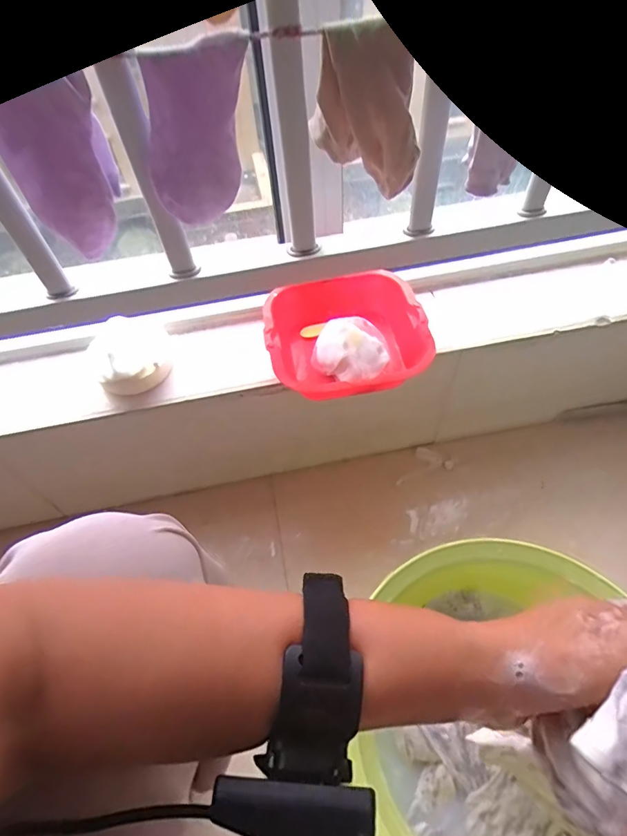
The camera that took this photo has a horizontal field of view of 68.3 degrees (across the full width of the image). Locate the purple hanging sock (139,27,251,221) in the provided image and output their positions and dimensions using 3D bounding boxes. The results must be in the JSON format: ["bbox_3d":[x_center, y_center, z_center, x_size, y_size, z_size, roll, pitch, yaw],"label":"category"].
[{"bbox_3d":[-0.089,-0.217,0.365,0.086,0.117,0.016,-18,56,-9],"label":"purple hanging sock"}]

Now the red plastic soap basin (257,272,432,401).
[{"bbox_3d":[0.037,-0.099,0.567,0.183,0.058,0.178,-2,55,3],"label":"red plastic soap basin"}]

